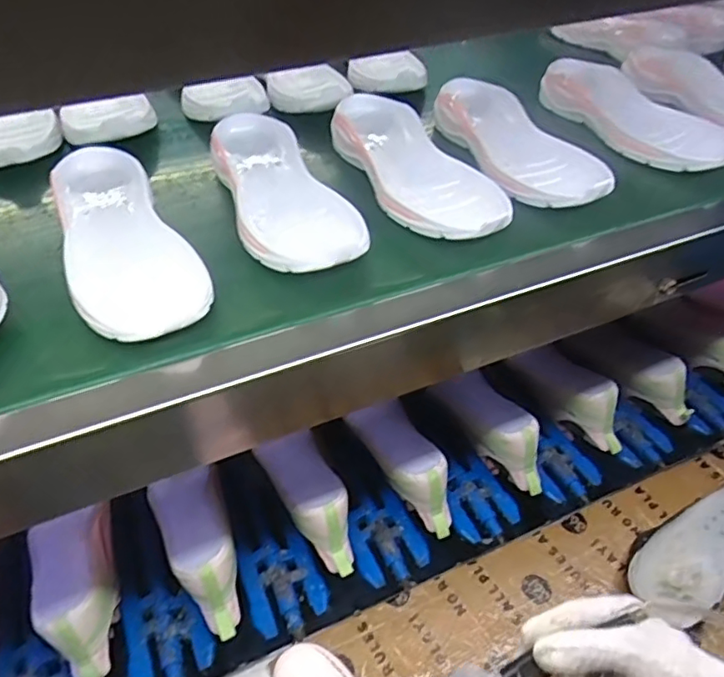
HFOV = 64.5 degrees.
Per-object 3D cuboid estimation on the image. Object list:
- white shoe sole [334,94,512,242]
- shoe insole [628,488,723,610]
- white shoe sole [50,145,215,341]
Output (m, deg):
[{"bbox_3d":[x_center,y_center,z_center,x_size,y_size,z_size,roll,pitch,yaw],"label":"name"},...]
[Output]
[{"bbox_3d":[0.053,-0.166,0.560,0.101,0.052,0.234,-21,49,-15],"label":"white shoe sole"},{"bbox_3d":[0.414,0.241,0.679,0.255,0.044,0.085,-29,52,-21],"label":"shoe insole"},{"bbox_3d":[-0.203,-0.083,0.478,0.100,0.054,0.238,-27,51,-19],"label":"white shoe sole"}]

